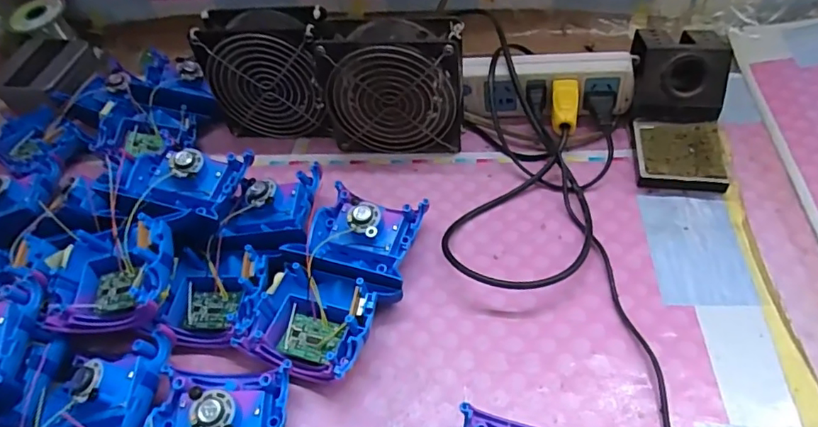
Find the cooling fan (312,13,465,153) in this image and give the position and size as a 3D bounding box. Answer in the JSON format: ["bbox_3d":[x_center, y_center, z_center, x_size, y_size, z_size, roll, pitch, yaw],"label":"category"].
[{"bbox_3d":[-0.013,-0.113,0.484,0.122,0.117,0.047,3,49,9],"label":"cooling fan"}]

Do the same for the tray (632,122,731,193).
[{"bbox_3d":[0.229,-0.050,0.457,0.070,0.025,0.065,8,50,13],"label":"tray"}]

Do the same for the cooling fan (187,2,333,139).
[{"bbox_3d":[-0.126,-0.129,0.512,0.128,0.113,0.056,3,49,9],"label":"cooling fan"}]

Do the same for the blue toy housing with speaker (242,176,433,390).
[{"bbox_3d":[-0.050,0.047,0.398,0.091,0.038,0.155,14,52,17],"label":"blue toy housing with speaker"}]

